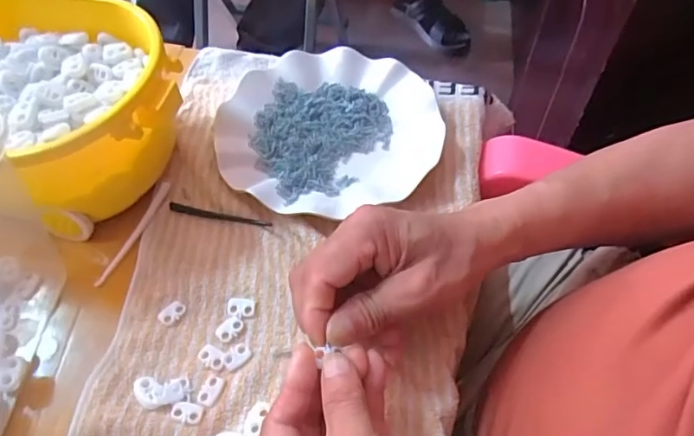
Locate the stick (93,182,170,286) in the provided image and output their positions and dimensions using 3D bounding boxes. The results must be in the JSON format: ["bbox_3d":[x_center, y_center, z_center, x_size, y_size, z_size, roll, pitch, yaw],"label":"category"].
[{"bbox_3d":[-0.160,0.010,0.402,0.008,0.006,0.095,17,57,12],"label":"stick"}]

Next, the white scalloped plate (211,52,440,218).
[{"bbox_3d":[-0.018,-0.082,0.452,0.181,0.022,0.171,0,55,0],"label":"white scalloped plate"}]

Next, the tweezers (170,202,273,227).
[{"bbox_3d":[-0.097,-0.003,0.407,0.085,0.006,0.007,12,56,9],"label":"tweezers"}]

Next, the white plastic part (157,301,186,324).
[{"bbox_3d":[-0.120,0.065,0.364,0.011,0.004,0.019,34,62,22],"label":"white plastic part"}]

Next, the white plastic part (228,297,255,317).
[{"bbox_3d":[-0.073,0.061,0.364,0.019,0.004,0.013,5,55,4],"label":"white plastic part"}]

